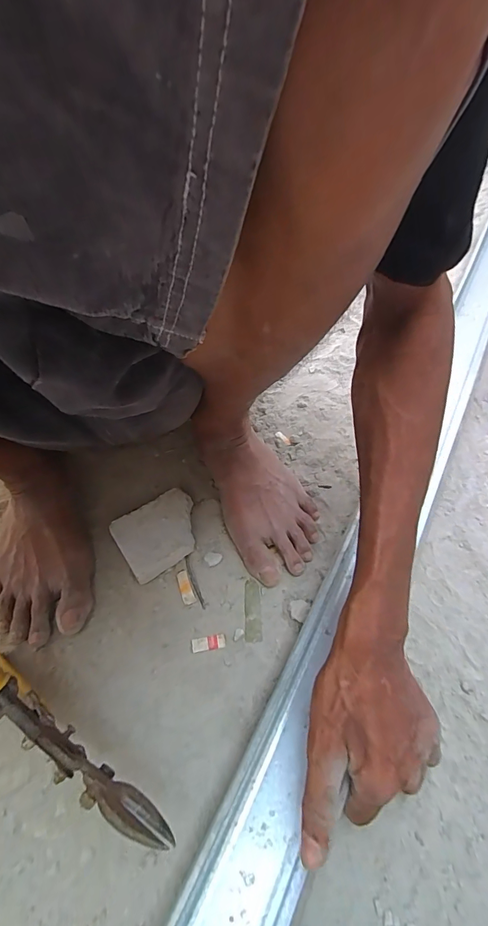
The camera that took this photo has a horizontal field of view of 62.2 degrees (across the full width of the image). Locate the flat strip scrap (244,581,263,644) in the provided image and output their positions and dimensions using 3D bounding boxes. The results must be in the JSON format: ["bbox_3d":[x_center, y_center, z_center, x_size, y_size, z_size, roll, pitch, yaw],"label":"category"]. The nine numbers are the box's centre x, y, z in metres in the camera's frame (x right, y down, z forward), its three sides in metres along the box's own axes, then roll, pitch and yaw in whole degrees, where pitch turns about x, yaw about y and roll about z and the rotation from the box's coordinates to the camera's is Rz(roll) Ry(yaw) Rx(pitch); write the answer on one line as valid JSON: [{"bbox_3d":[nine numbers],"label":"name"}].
[{"bbox_3d":[0.008,0.144,0.397,0.016,0.004,0.059,-3,52,1],"label":"flat strip scrap"}]

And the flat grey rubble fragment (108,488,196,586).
[{"bbox_3d":[-0.088,0.076,0.433,0.089,0.027,0.074,-33,57,-20],"label":"flat grey rubble fragment"}]

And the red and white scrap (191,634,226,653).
[{"bbox_3d":[-0.033,0.167,0.377,0.030,0.004,0.013,-10,52,-4],"label":"red and white scrap"}]

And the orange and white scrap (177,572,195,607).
[{"bbox_3d":[-0.059,0.125,0.409,0.012,0.004,0.036,-18,53,-10],"label":"orange and white scrap"}]

